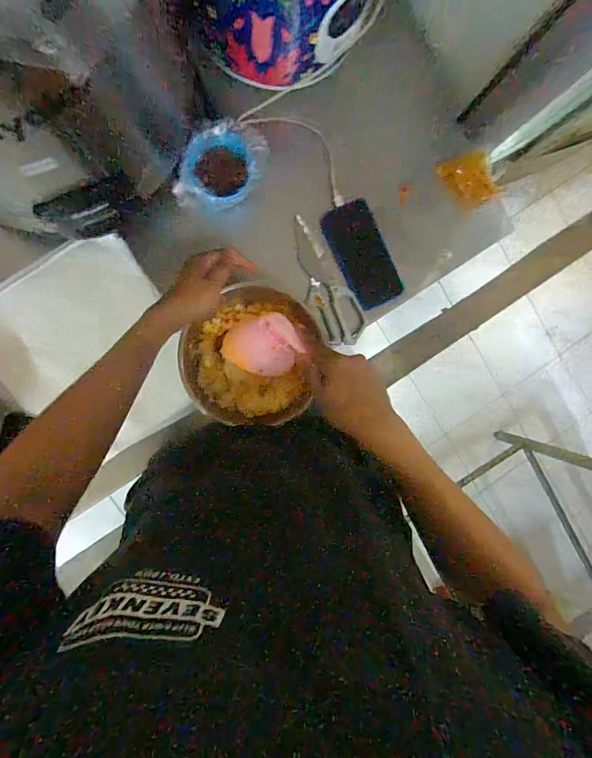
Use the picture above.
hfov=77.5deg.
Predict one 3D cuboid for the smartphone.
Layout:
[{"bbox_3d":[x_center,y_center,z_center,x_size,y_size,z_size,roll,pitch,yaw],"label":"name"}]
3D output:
[{"bbox_3d":[0.105,-0.194,0.576,0.072,0.011,0.160,-26,97,-4],"label":"smartphone"}]

